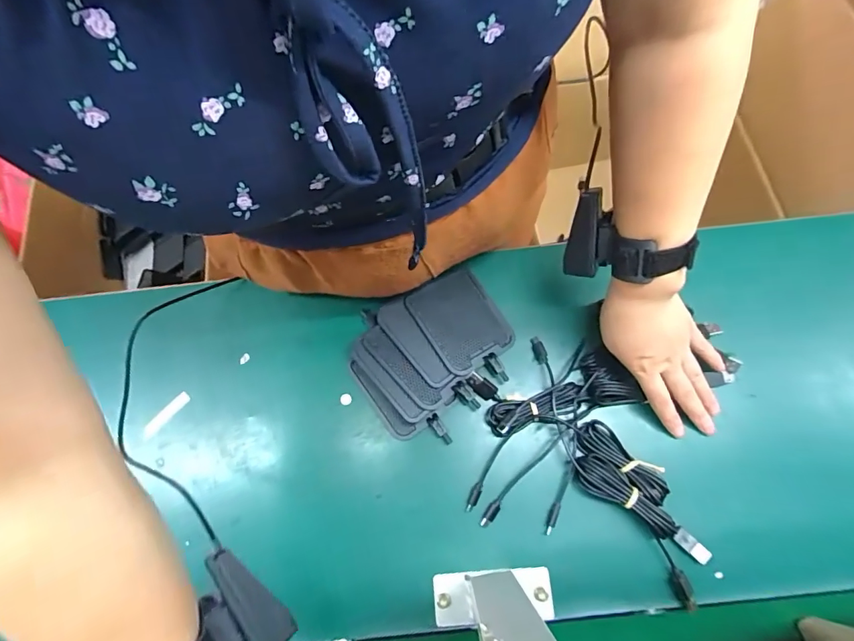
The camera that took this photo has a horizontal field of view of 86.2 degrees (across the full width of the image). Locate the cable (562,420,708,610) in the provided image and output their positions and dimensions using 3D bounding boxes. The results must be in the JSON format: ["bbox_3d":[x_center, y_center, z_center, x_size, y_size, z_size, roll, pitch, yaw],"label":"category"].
[{"bbox_3d":[0.191,0.164,0.409,0.061,0.037,0.164,-38,76,-9],"label":"cable"}]

